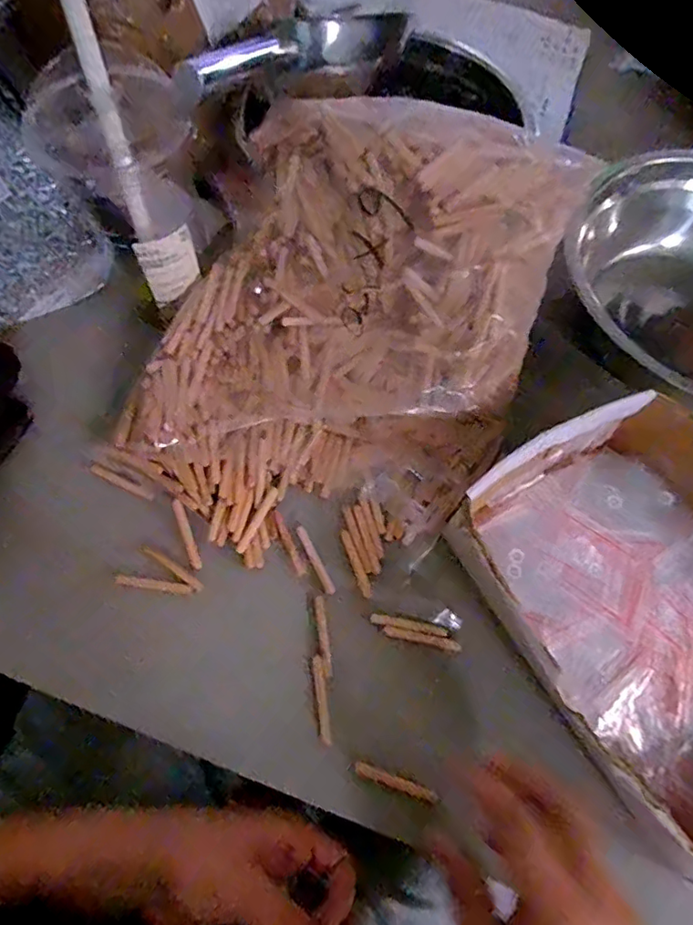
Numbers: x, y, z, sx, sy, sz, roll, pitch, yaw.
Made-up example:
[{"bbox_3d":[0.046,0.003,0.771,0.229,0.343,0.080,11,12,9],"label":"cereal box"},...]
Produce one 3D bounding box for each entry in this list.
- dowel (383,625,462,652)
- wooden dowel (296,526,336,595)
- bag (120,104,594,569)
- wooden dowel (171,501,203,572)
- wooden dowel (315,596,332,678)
[{"bbox_3d":[0.048,0.111,0.341,0.048,0.004,0.007,12,68,7],"label":"dowel"},{"bbox_3d":[-0.021,0.065,0.361,0.006,0.004,0.049,-26,69,-9],"label":"wooden dowel"},{"bbox_3d":[0.007,-0.098,0.367,0.236,0.119,0.327,29,68,9],"label":"bag"},{"bbox_3d":[-0.106,0.048,0.359,0.007,0.004,0.048,-18,77,-18],"label":"wooden dowel"},{"bbox_3d":[-0.015,0.109,0.341,0.007,0.004,0.049,-8,67,-2],"label":"wooden dowel"}]

